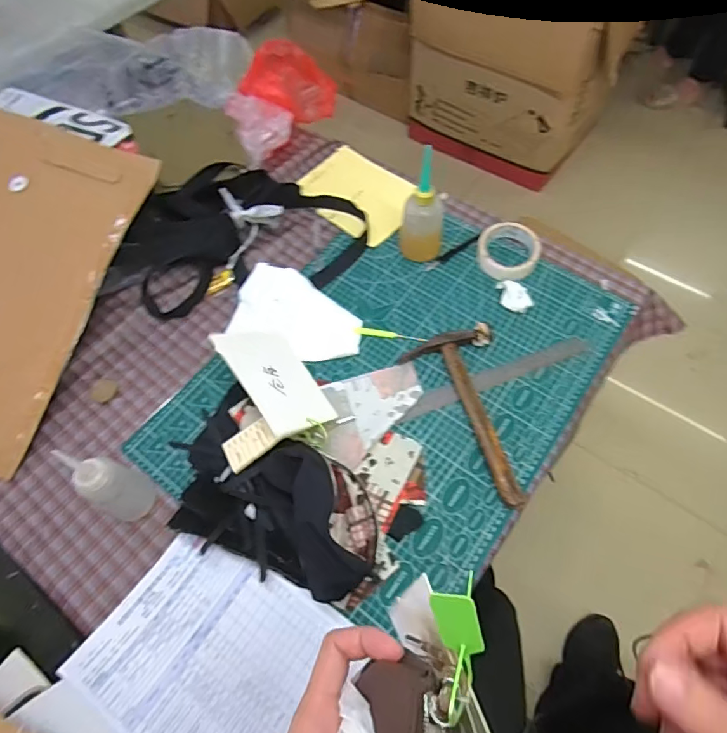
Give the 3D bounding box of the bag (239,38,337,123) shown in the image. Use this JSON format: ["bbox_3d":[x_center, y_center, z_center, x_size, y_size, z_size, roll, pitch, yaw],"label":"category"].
[{"bbox_3d":[-0.146,-0.512,0.899,0.170,0.070,0.140,33,68,19],"label":"bag"}]

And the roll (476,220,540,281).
[{"bbox_3d":[0.222,-0.177,0.754,0.091,0.022,0.097,-2,61,3],"label":"roll"}]

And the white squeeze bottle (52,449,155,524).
[{"bbox_3d":[-0.288,0.135,0.557,0.058,0.140,0.054,15,63,11],"label":"white squeeze bottle"}]

